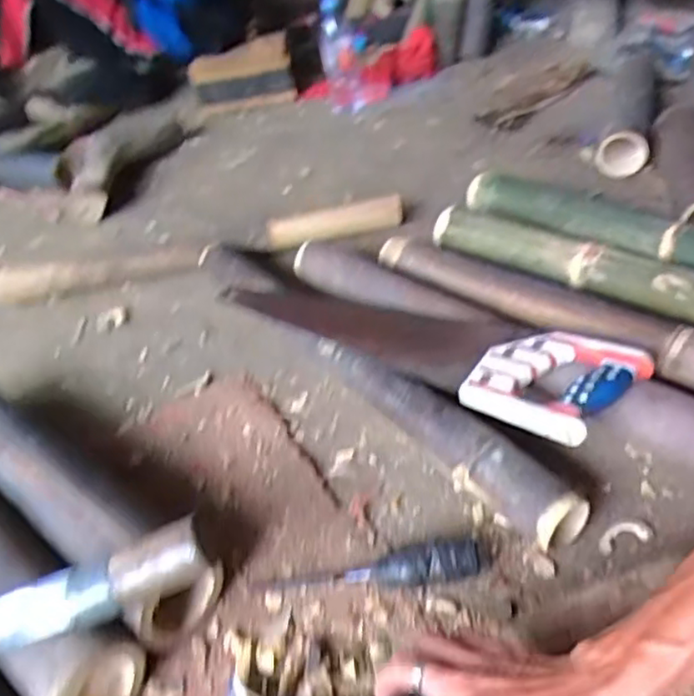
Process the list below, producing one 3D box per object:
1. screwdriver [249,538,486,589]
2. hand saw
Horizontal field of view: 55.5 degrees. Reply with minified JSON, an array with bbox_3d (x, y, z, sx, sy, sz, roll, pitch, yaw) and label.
[{"bbox_3d":[0.019,0.189,0.569,0.200,0.036,0.034,-8,40,2],"label":"screwdriver"},{"bbox_3d":[0.056,-0.028,0.729,0.495,0.028,0.109,20,46,31],"label":"hand saw"}]

